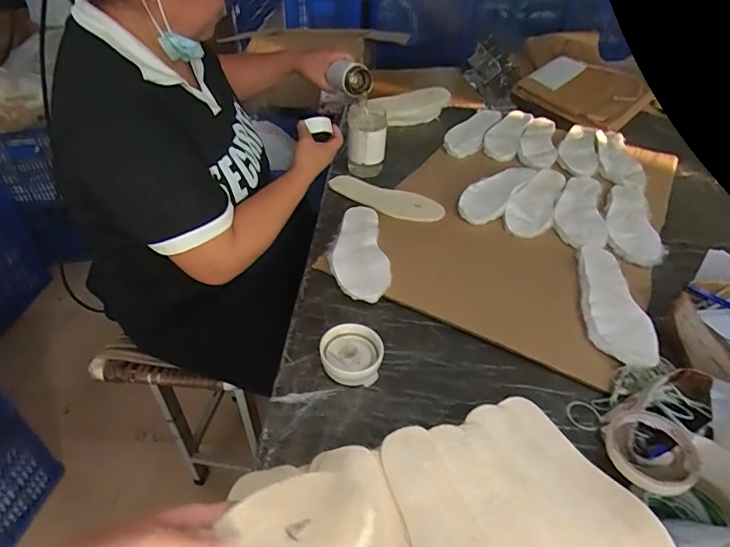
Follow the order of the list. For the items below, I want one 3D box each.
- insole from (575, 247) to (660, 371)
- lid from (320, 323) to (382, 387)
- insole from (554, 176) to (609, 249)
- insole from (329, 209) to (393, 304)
[{"bbox_3d":[0.383,0.035,0.731,0.093,0.009,0.265,6,42,6],"label":"insole"},{"bbox_3d":[-0.018,0.110,0.633,0.081,0.038,0.076,0,42,0],"label":"lid"},{"bbox_3d":[0.422,-0.127,0.923,0.092,0.010,0.242,11,43,12],"label":"insole"},{"bbox_3d":[-0.013,-0.045,0.805,0.092,0.024,0.253,-4,42,-4],"label":"insole"}]

